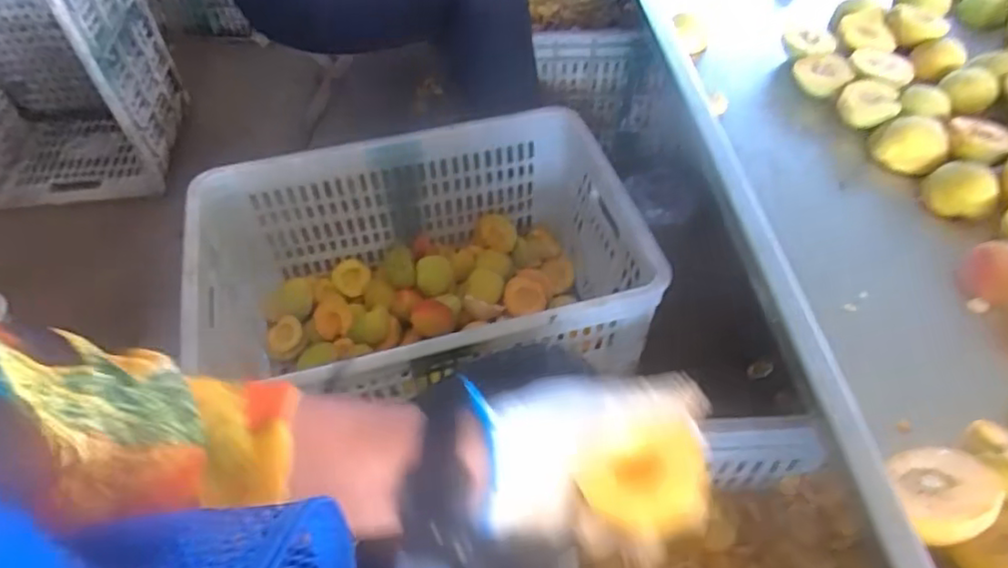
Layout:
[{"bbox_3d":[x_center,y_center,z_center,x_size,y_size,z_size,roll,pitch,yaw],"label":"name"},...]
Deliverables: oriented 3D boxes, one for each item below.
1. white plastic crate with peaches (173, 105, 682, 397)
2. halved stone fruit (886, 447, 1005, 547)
[{"bbox_3d":[-0.104,-0.006,0.837,0.528,0.228,0.355,-14,54,-9],"label":"white plastic crate with peaches"},{"bbox_3d":[0.266,0.129,0.377,0.052,0.029,0.061,-17,22,28],"label":"halved stone fruit"}]

